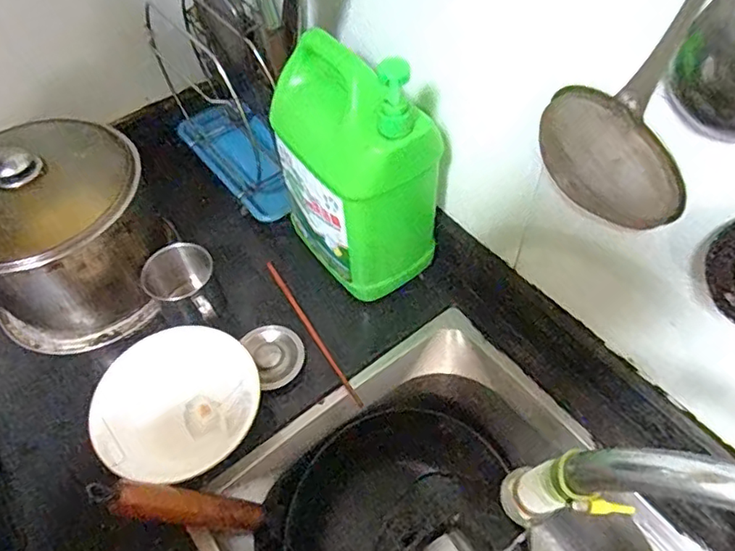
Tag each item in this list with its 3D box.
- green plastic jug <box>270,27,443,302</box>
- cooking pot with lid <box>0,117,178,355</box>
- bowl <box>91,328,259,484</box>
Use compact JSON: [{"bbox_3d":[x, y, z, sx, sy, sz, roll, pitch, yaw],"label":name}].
[{"bbox_3d":[-0.017,-0.125,0.637,0.115,0.278,0.163,-32,59,-18],"label":"green plastic jug"},{"bbox_3d":[-0.367,-0.050,0.688,0.219,0.220,0.204,-2,54,2],"label":"cooking pot with lid"},{"bbox_3d":[-0.202,0.145,0.625,0.163,0.072,0.171,-2,54,2],"label":"bowl"}]

